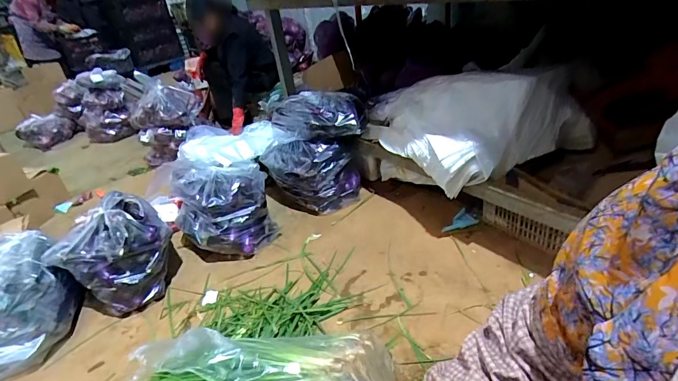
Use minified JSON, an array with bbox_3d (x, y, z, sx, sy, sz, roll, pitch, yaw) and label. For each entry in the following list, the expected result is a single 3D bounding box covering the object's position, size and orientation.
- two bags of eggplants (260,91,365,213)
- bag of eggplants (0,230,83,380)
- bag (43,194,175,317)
[{"bbox_3d":[-0.102,-0.169,1.571,0.432,0.399,0.342,-14,31,-7],"label":"two bags of eggplants"},{"bbox_3d":[-1.047,0.343,1.136,0.379,0.233,0.443,-32,38,-32],"label":"bag of eggplants"},{"bbox_3d":[-0.732,0.218,1.223,0.329,0.280,0.281,-32,38,-32],"label":"bag"}]

